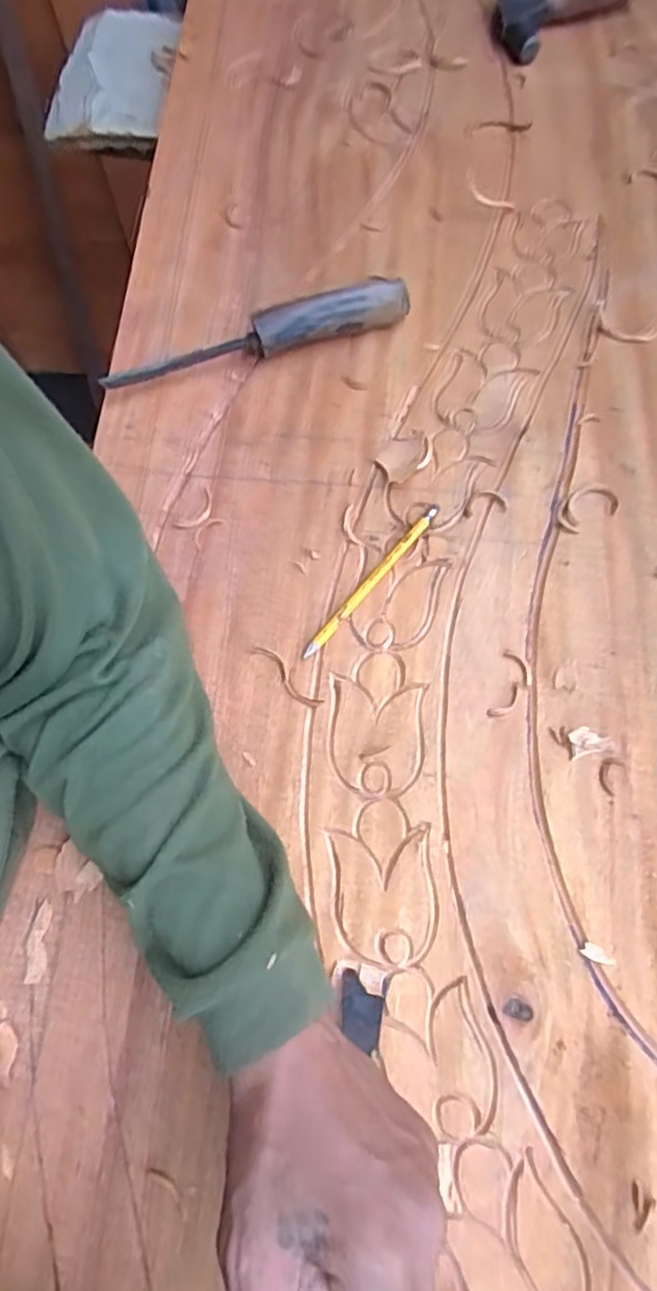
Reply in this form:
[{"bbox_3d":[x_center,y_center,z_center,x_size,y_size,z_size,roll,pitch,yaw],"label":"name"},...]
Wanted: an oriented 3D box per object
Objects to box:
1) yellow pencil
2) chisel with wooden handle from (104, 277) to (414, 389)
[{"bbox_3d":[0.032,-0.047,0.451,0.008,0.010,0.148,38,77,13],"label":"yellow pencil"},{"bbox_3d":[-0.056,-0.240,0.501,0.241,0.038,0.023,-17,72,-4],"label":"chisel with wooden handle"}]

